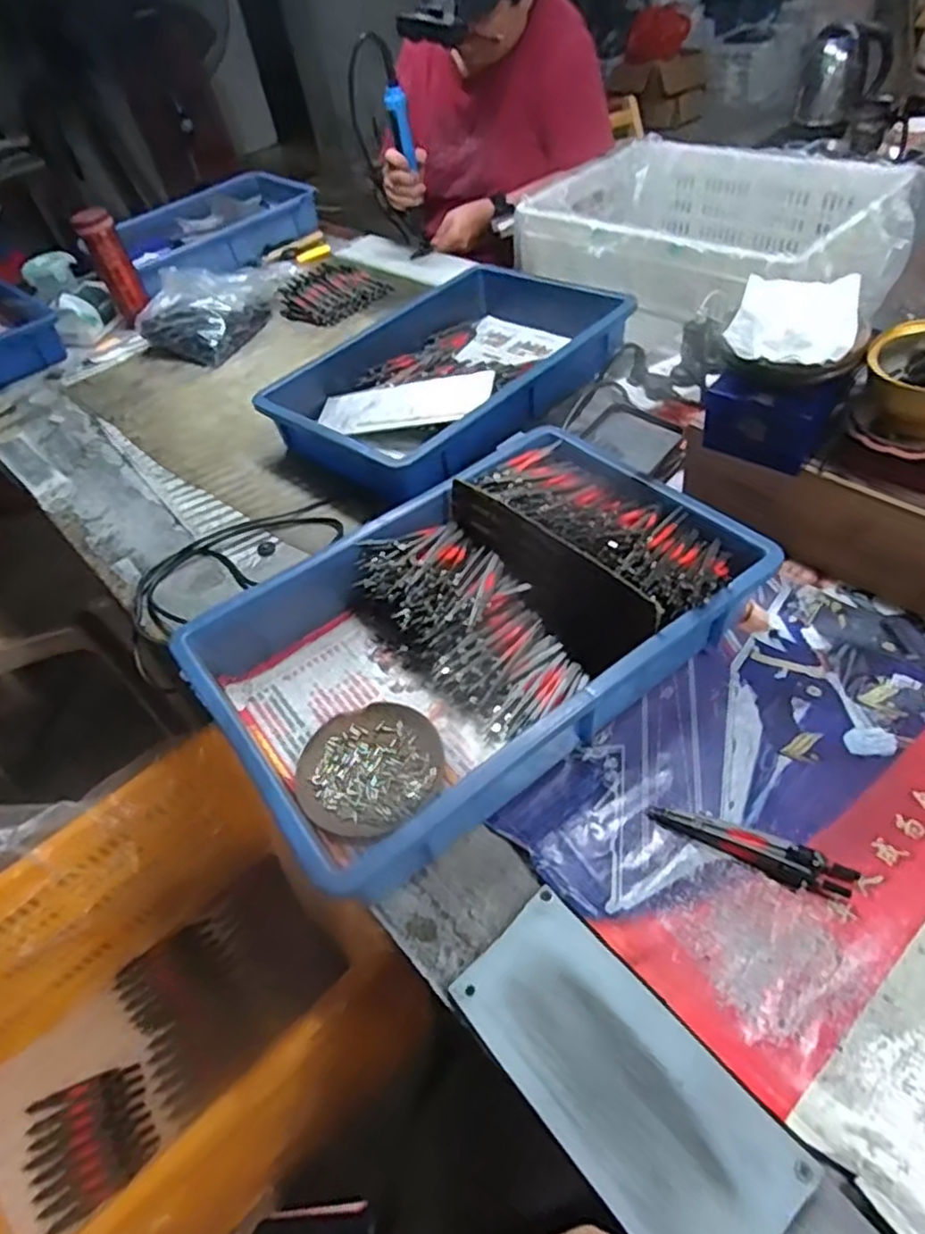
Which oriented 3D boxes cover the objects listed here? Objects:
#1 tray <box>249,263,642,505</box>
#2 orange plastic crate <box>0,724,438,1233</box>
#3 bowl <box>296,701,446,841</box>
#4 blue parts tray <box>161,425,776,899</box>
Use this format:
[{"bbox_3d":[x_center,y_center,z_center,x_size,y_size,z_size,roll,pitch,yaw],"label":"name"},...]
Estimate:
[{"bbox_3d":[0.022,-0.346,0.910,0.301,0.079,0.547,27,55,30],"label":"tray"},{"bbox_3d":[-0.334,0.431,0.681,0.450,0.268,0.351,-38,52,-22],"label":"orange plastic crate"},{"bbox_3d":[-0.072,0.119,0.537,0.112,0.013,0.109,-6,48,6],"label":"bowl"},{"bbox_3d":[0.010,0.001,0.580,0.428,0.096,0.285,-34,51,-19],"label":"blue parts tray"}]

